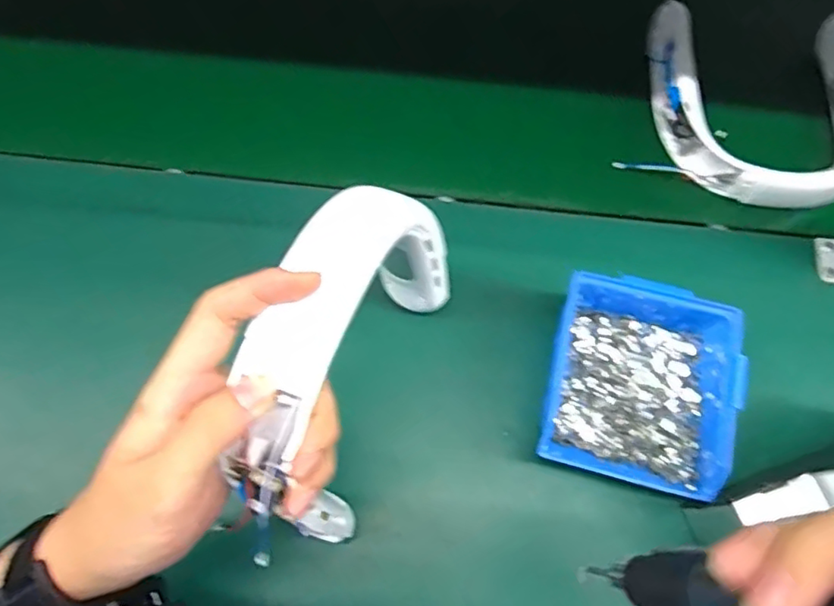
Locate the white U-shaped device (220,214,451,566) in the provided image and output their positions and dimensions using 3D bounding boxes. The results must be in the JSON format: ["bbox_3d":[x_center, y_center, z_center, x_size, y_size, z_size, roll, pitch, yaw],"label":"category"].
[{"bbox_3d":[-0.046,0.048,0.350,0.059,0.193,0.216,19,71,9],"label":"white U-shaped device"}]

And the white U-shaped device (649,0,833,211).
[{"bbox_3d":[0.320,-0.184,0.533,0.200,0.046,0.191,5,72,2],"label":"white U-shaped device"}]

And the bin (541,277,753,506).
[{"bbox_3d":[0.161,0.059,0.426,0.133,0.062,0.139,14,72,5],"label":"bin"}]

